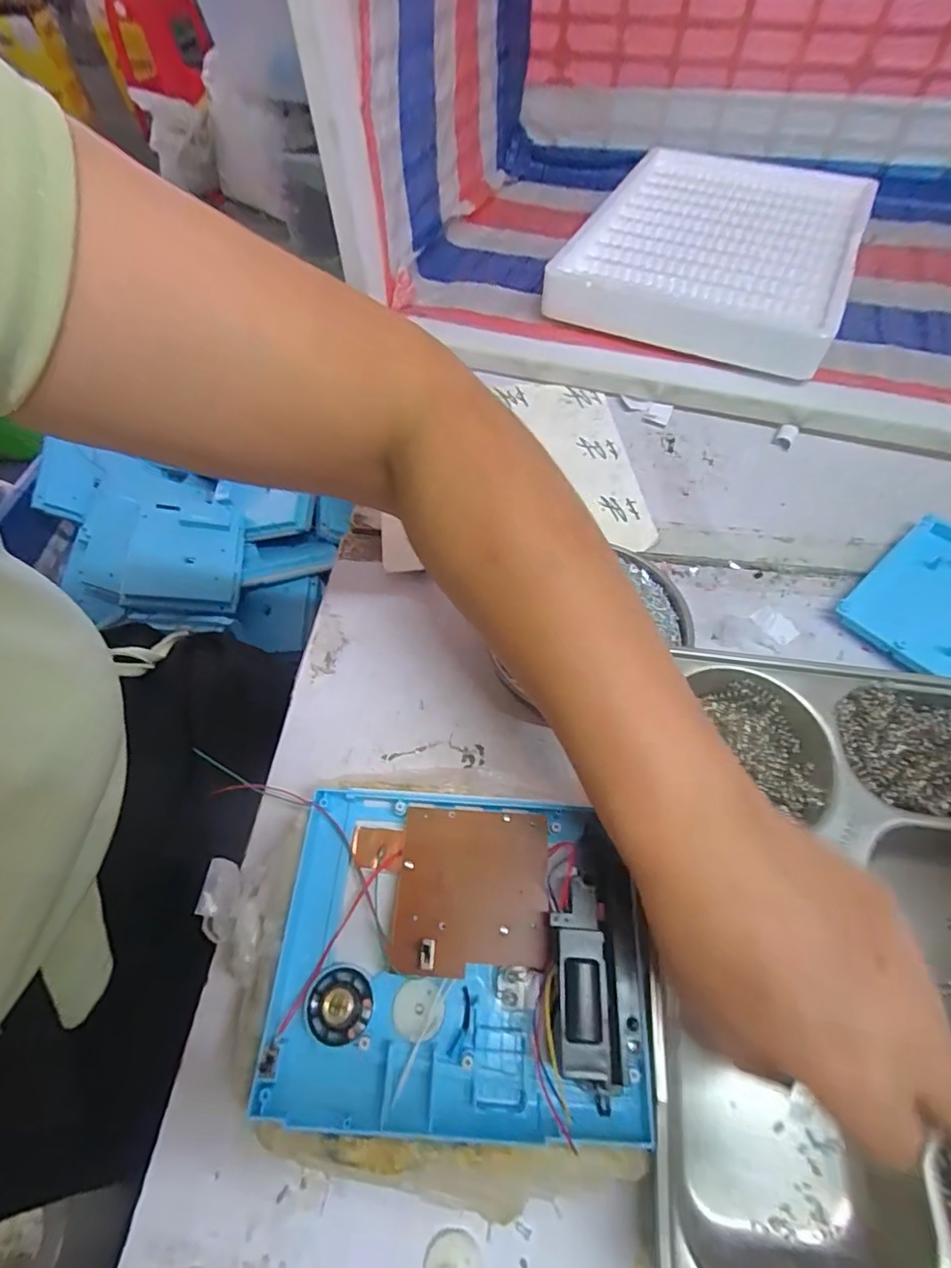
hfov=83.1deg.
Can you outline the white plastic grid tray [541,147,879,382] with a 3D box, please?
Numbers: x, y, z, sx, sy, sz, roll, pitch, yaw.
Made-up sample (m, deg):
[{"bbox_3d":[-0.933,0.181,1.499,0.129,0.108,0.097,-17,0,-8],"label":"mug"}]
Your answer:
[{"bbox_3d":[0.244,-0.398,0.549,0.253,0.043,0.345,23,63,14],"label":"white plastic grid tray"}]

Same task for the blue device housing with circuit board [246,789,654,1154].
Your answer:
[{"bbox_3d":[-0.008,0.139,0.239,0.159,0.037,0.130,3,60,3],"label":"blue device housing with circuit board"}]

